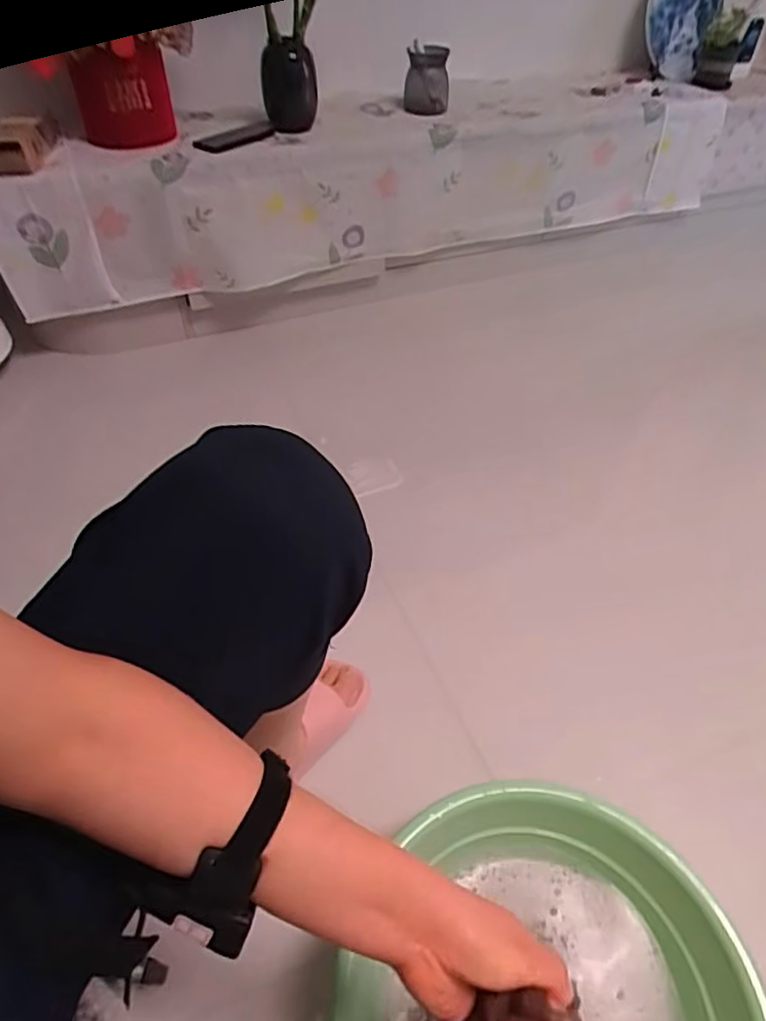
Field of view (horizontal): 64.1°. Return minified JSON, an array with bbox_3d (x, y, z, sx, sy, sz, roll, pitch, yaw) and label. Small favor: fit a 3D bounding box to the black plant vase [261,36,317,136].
[{"bbox_3d":[-0.166,-0.750,1.079,0.096,0.133,0.087,-4,47,-5],"label":"black plant vase"}]

